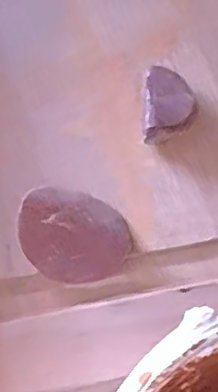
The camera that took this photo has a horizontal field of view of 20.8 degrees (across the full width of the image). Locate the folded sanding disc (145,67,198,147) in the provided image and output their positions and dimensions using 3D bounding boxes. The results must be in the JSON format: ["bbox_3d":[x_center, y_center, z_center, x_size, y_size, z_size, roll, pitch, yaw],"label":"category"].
[{"bbox_3d":[0.055,-0.080,0.531,0.047,0.019,0.084,4,57,0],"label":"folded sanding disc"}]

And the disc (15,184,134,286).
[{"bbox_3d":[-0.027,0.031,0.453,0.084,0.011,0.071,13,74,-8],"label":"disc"}]

